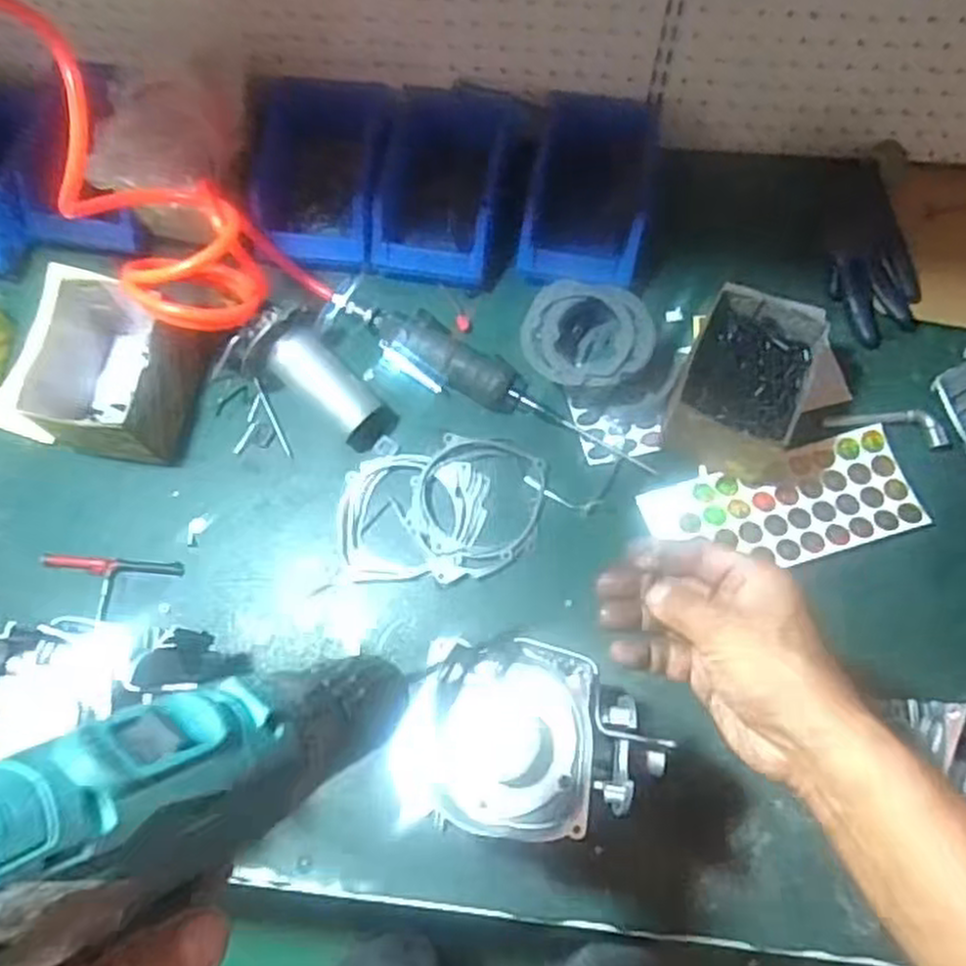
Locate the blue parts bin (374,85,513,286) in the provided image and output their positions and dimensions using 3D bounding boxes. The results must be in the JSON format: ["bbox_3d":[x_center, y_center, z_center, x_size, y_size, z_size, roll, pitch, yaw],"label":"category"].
[{"bbox_3d":[-0.043,-0.298,0.772,0.118,0.081,0.165,10,71,6],"label":"blue parts bin"}]

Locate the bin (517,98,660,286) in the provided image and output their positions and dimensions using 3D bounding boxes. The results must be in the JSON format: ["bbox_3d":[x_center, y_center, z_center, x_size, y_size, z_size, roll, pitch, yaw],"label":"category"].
[{"bbox_3d":[0.103,-0.285,0.760,0.121,0.076,0.177,12,72,7],"label":"bin"}]

